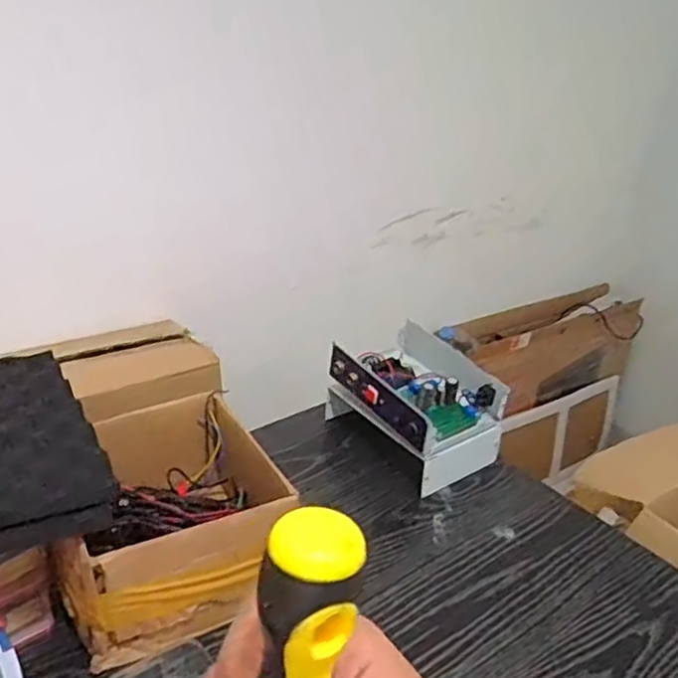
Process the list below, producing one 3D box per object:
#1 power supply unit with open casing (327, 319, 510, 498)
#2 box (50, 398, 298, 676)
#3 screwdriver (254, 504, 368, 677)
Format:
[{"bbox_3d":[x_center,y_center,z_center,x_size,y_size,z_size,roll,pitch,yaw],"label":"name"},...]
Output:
[{"bbox_3d":[0.108,0.093,0.916,0.162,0.125,0.202,-15,33,-35],"label":"power supply unit with open casing"},{"bbox_3d":[-0.171,0.177,0.681,0.190,0.128,0.212,-9,30,-27],"label":"box"},{"bbox_3d":[-0.019,0.149,0.209,0.021,0.220,0.026,19,24,25],"label":"screwdriver"}]

